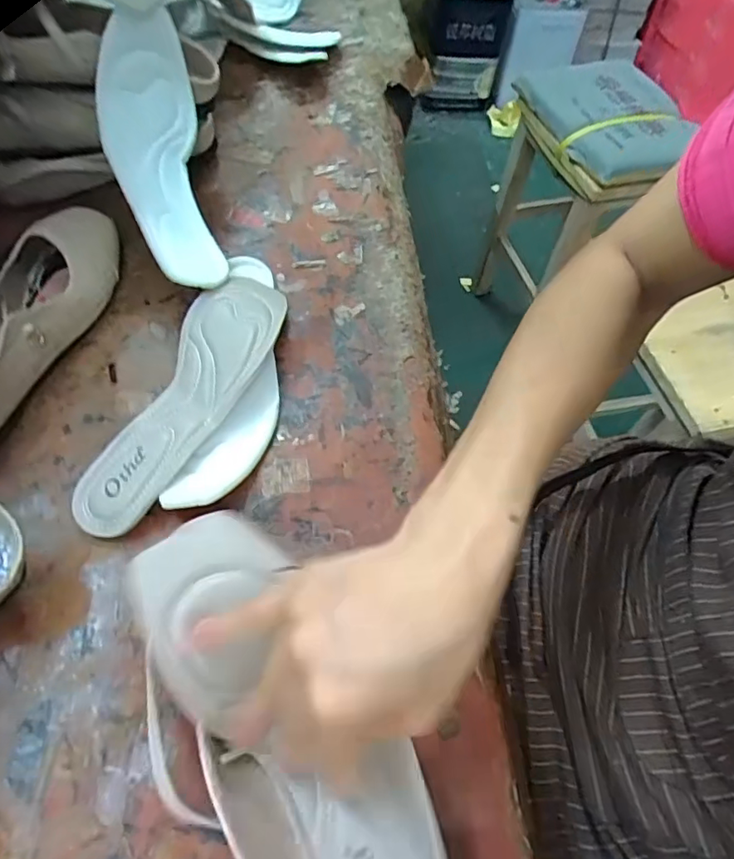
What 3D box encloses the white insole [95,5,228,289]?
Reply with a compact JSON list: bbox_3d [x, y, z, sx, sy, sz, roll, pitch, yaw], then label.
[{"bbox_3d":[-0.177,-0.225,0.461,0.077,0.046,0.212,-12,96,-11],"label":"white insole"}]

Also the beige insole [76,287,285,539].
[{"bbox_3d":[-0.125,-0.029,0.404,0.073,0.033,0.232,18,59,8],"label":"beige insole"}]

